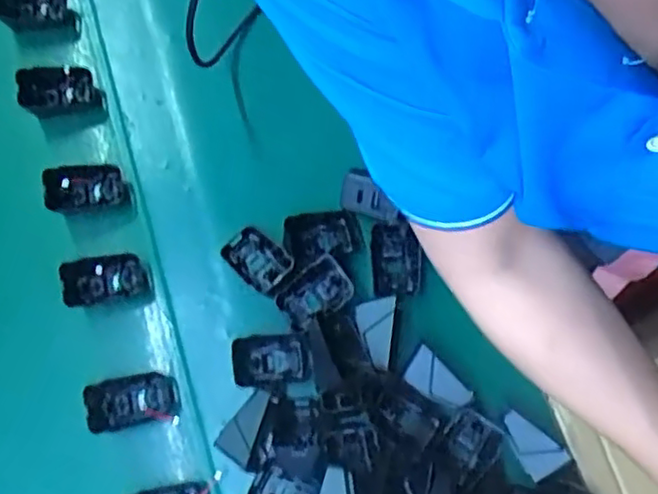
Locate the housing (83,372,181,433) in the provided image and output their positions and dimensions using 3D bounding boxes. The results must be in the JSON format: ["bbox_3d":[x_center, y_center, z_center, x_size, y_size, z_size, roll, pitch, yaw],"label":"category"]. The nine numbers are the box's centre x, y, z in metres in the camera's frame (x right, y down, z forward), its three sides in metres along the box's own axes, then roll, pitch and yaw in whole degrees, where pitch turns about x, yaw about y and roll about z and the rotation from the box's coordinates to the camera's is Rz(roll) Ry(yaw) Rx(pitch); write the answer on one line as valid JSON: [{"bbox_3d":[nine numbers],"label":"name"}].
[{"bbox_3d":[-0.168,0.132,0.581,0.073,0.018,0.040,-11,77,-2],"label":"housing"}]

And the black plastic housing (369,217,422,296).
[{"bbox_3d":[0.060,0.009,0.615,0.045,0.016,0.065,-6,77,-1],"label":"black plastic housing"}]

